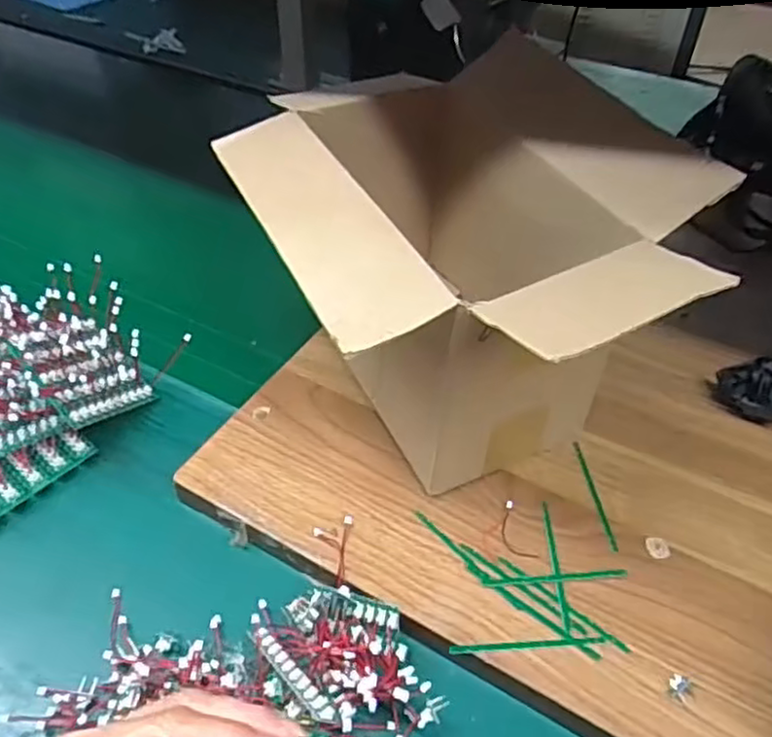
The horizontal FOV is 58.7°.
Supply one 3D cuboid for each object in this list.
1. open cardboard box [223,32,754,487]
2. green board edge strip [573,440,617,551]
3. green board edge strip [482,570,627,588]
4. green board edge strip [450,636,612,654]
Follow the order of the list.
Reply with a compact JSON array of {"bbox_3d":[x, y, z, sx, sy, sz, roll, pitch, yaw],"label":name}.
[{"bbox_3d":[0.048,-0.056,0.470,0.238,0.185,0.308,-20,49,-19],"label":"open cardboard box"},{"bbox_3d":[0.140,0.083,0.460,0.005,0.004,0.086,-3,46,-4],"label":"green board edge strip"},{"bbox_3d":[0.103,0.128,0.418,0.086,0.004,0.005,-3,46,-4],"label":"green board edge strip"},{"bbox_3d":[0.082,0.157,0.391,0.090,0.006,0.005,-2,46,-3],"label":"green board edge strip"}]

